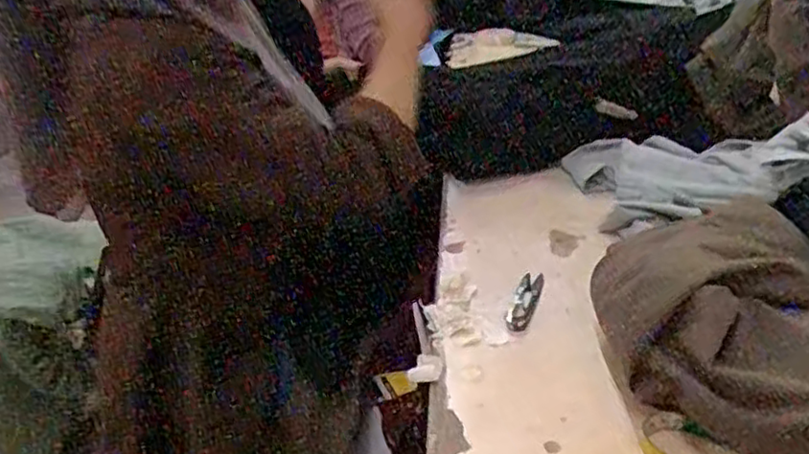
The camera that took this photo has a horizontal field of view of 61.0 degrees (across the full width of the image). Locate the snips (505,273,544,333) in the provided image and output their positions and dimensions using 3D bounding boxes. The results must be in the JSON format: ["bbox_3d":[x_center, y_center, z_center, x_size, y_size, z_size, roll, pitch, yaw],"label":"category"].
[{"bbox_3d":[0.118,0.071,0.669,0.024,0.005,0.105,6,26,19],"label":"snips"}]

